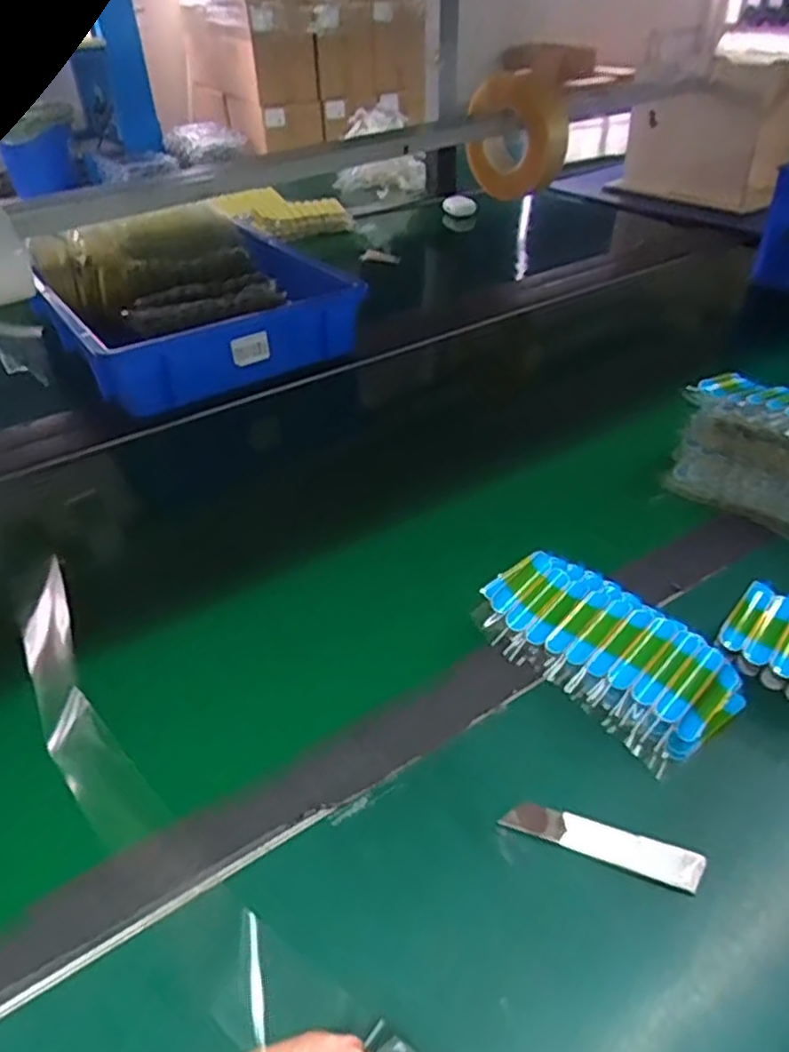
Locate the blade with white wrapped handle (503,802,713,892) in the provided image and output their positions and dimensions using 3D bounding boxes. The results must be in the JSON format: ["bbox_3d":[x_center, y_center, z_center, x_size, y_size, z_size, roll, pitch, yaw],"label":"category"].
[{"bbox_3d":[0.107,0.162,0.364,0.098,0.004,0.020,14,42,17],"label":"blade with white wrapped handle"}]

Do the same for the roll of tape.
[{"bbox_3d":[0.169,-0.544,0.986,0.174,0.165,0.046,28,67,24],"label":"roll of tape"}]

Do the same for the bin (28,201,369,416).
[{"bbox_3d":[-0.248,-0.271,0.824,0.286,0.080,0.360,-25,45,-26],"label":"bin"}]

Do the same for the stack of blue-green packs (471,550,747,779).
[{"bbox_3d":[0.131,0.075,0.451,0.087,0.027,0.162,-30,48,-30],"label":"stack of blue-green packs"}]

